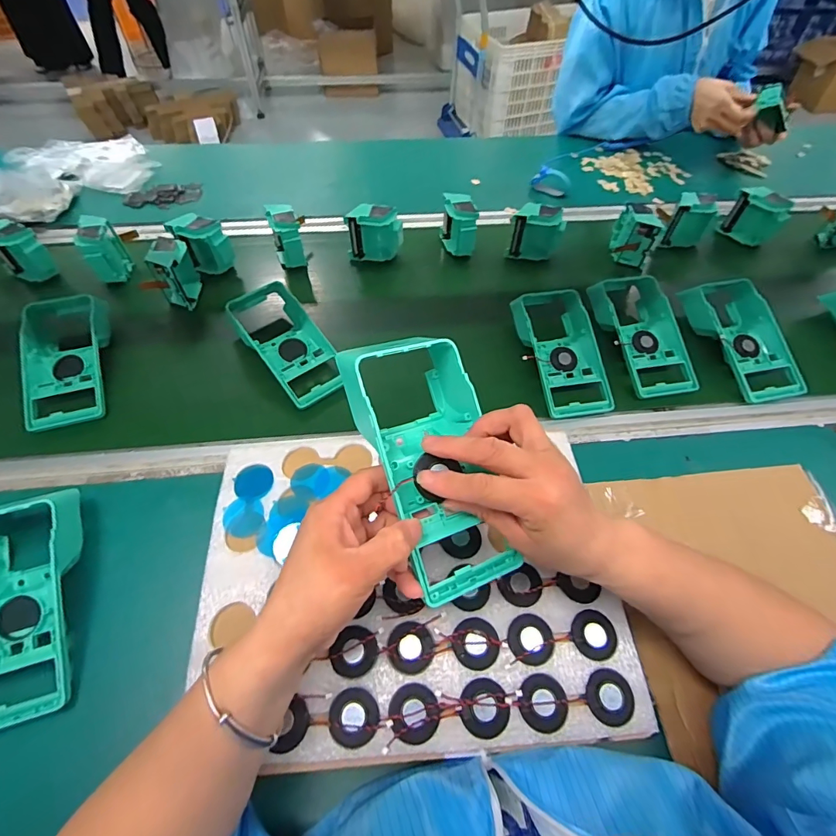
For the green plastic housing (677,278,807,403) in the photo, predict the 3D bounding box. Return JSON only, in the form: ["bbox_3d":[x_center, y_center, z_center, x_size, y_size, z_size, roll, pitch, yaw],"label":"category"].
[{"bbox_3d":[0.428,-0.108,0.576,0.094,0.045,0.187,-15,57,-11],"label":"green plastic housing"}]

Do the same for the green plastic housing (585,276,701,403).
[{"bbox_3d":[0.296,-0.118,0.577,0.092,0.045,0.189,-7,56,-7],"label":"green plastic housing"}]

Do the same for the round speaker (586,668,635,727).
[{"bbox_3d":[0.136,0.198,0.310,0.033,0.004,0.034,1,57,-1],"label":"round speaker"}]

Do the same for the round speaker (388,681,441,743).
[{"bbox_3d":[-0.002,0.203,0.301,0.033,0.004,0.034,1,57,-1],"label":"round speaker"}]

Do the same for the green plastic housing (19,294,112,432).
[{"bbox_3d":[-0.432,-0.082,0.541,0.092,0.044,0.205,-14,59,-10],"label":"green plastic housing"}]

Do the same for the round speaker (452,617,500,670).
[{"bbox_3d":[0.043,0.165,0.322,0.033,0.004,0.033,1,57,-1],"label":"round speaker"}]

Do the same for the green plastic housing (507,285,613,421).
[{"bbox_3d":[0.184,-0.092,0.557,0.090,0.038,0.185,-6,56,-6],"label":"green plastic housing"}]

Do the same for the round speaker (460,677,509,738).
[{"bbox_3d":[0.046,0.200,0.302,0.032,0.004,0.033,1,57,-1],"label":"round speaker"}]

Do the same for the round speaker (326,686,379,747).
[{"bbox_3d":[-0.044,0.204,0.299,0.033,0.004,0.033,1,57,-1],"label":"round speaker"}]

